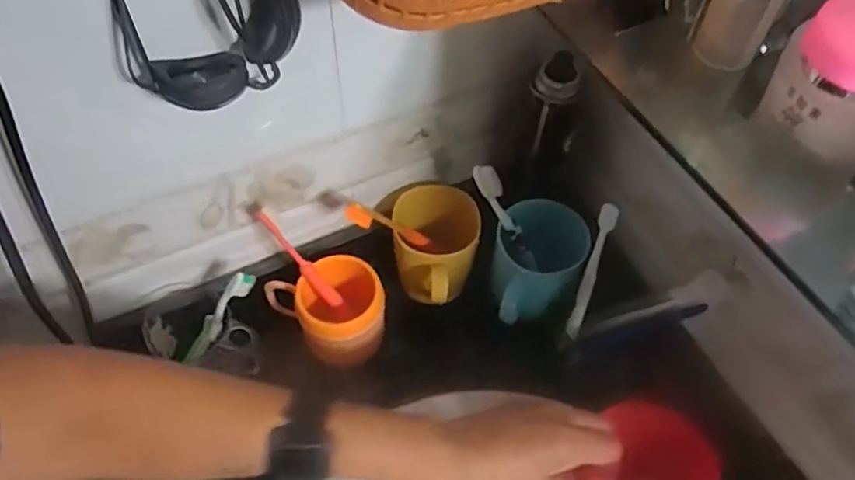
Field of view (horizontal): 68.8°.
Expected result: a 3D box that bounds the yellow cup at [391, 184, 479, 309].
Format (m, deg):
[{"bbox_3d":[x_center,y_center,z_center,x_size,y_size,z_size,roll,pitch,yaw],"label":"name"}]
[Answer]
[{"bbox_3d":[0.007,0.011,0.611,0.079,0.082,0.111,1,56,-1],"label":"yellow cup"}]

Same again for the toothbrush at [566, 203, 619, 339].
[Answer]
[{"bbox_3d":[0.142,0.029,0.545,0.015,0.135,0.009,13,30,7],"label":"toothbrush"}]

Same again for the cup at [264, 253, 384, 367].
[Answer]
[{"bbox_3d":[-0.092,0.071,0.581,0.099,0.087,0.078,-14,58,-11],"label":"cup"}]

